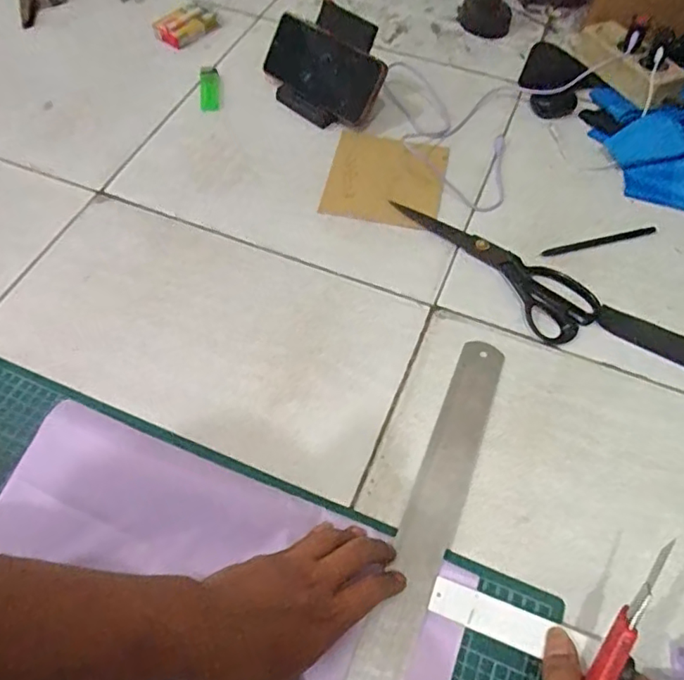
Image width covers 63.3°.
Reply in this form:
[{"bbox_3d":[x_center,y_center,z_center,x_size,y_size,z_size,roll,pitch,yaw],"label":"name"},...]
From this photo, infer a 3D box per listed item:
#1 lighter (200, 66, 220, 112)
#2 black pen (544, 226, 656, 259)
[{"bbox_3d":[-0.171,-0.326,0.721,0.025,0.013,0.075,-5,59,-4],"label":"lighter"},{"bbox_3d":[0.281,-0.106,0.603,0.134,0.004,0.011,-13,60,-9],"label":"black pen"}]

